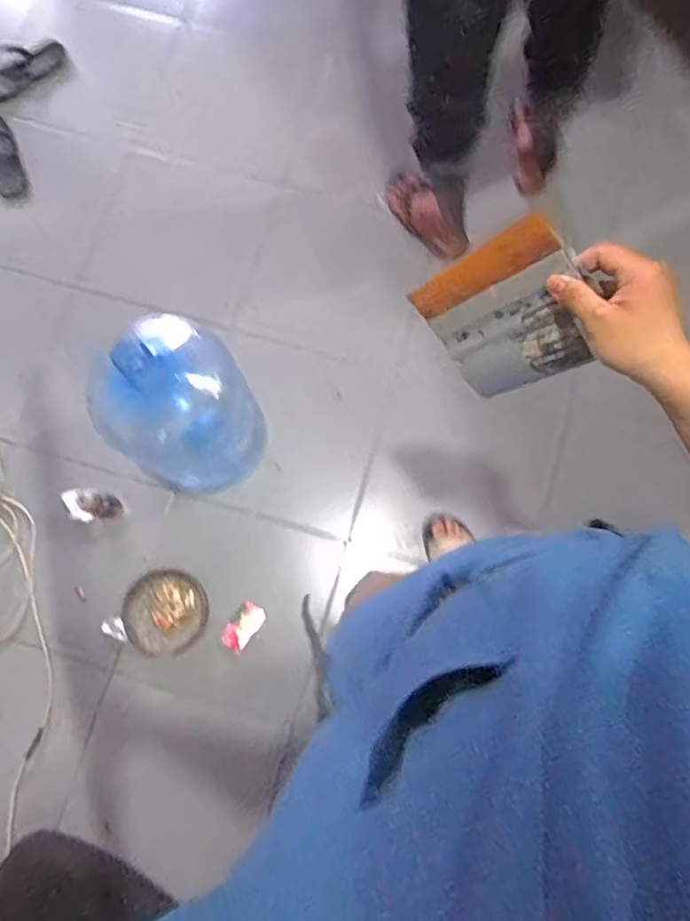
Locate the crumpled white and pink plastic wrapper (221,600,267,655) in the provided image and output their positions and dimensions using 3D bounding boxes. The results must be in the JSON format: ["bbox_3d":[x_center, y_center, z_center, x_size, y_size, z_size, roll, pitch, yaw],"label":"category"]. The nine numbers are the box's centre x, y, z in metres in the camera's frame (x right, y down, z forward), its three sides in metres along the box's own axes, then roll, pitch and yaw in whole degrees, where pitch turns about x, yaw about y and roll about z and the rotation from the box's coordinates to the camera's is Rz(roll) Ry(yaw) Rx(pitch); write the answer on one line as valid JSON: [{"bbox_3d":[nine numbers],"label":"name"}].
[{"bbox_3d":[-0.216,0.351,1.267,0.062,0.015,0.100,38,81,8],"label":"crumpled white and pink plastic wrapper"}]

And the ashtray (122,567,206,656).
[{"bbox_3d":[-0.378,0.320,1.261,0.171,0.027,0.171,0,77,1],"label":"ashtray"}]

